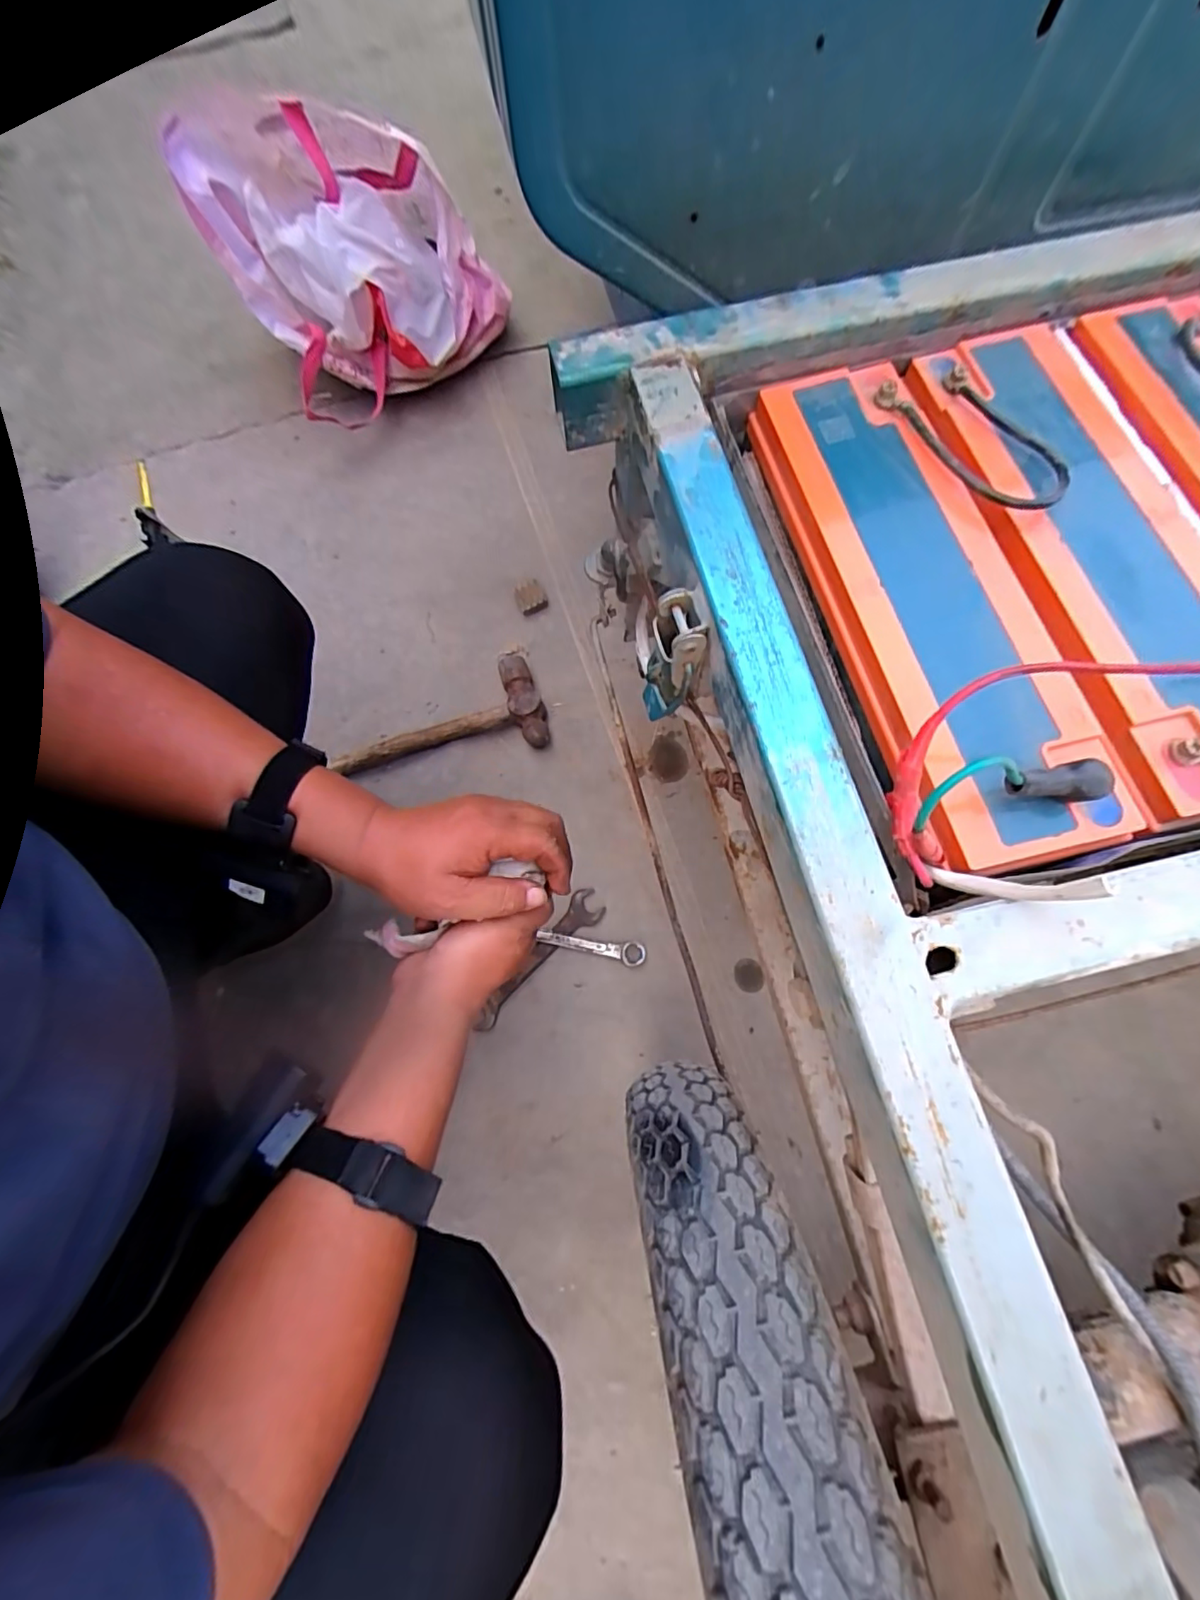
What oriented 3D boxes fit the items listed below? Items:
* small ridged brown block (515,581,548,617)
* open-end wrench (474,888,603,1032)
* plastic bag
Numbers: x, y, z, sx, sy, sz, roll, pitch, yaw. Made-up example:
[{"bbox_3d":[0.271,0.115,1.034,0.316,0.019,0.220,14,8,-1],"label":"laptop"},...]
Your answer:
[{"bbox_3d":[-0.098,-0.285,0.796,0.040,0.019,0.047,-22,73,-4],"label":"small ridged brown block"},{"bbox_3d":[-0.074,0.182,0.656,0.195,0.008,0.042,-43,76,-10],"label":"open-end wrench"},{"bbox_3d":[-0.339,-0.773,0.801,0.350,0.251,0.268,-23,73,-5],"label":"plastic bag"}]

